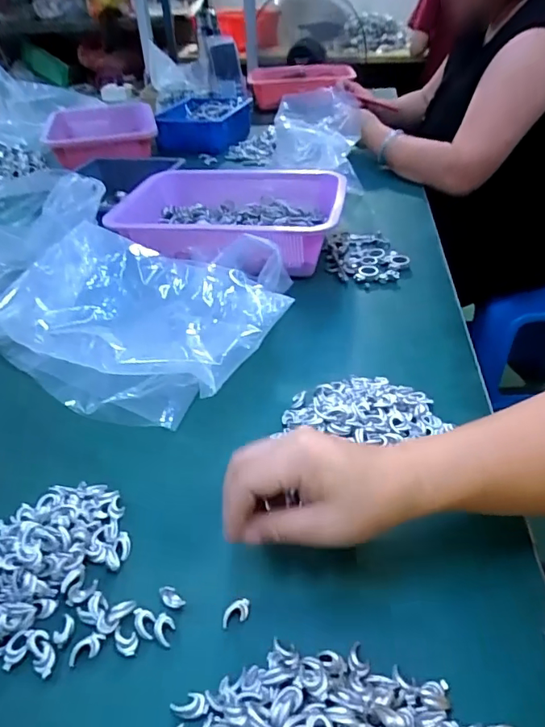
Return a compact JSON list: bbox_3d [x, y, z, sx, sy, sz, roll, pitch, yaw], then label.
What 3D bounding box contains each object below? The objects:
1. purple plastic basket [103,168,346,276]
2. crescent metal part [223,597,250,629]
[{"bbox_3d":[-0.065,-0.210,0.733,0.315,0.079,0.273,7,38,10],"label":"purple plastic basket"},{"bbox_3d":[-0.023,0.157,0.317,0.021,0.005,0.011,-24,44,-27],"label":"crescent metal part"}]

